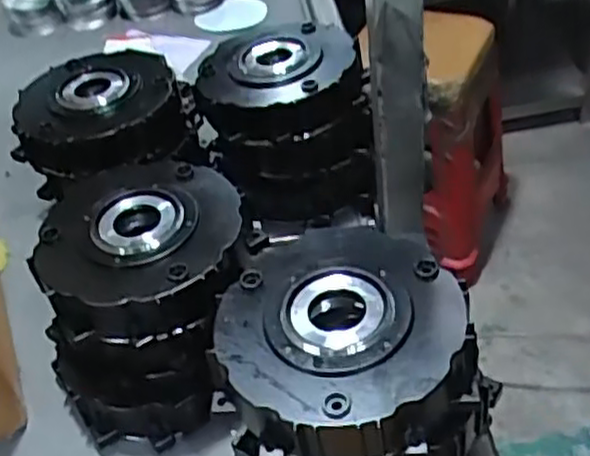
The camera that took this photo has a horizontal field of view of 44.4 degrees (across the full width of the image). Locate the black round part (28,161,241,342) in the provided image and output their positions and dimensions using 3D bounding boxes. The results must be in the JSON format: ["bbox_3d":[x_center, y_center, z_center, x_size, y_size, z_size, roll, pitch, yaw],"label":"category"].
[{"bbox_3d":[-0.127,0.011,0.600,0.157,0.051,0.161,-5,42,5],"label":"black round part"}]

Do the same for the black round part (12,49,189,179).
[{"bbox_3d":[-0.213,-0.126,0.781,0.170,0.063,0.170,-5,42,5],"label":"black round part"}]

